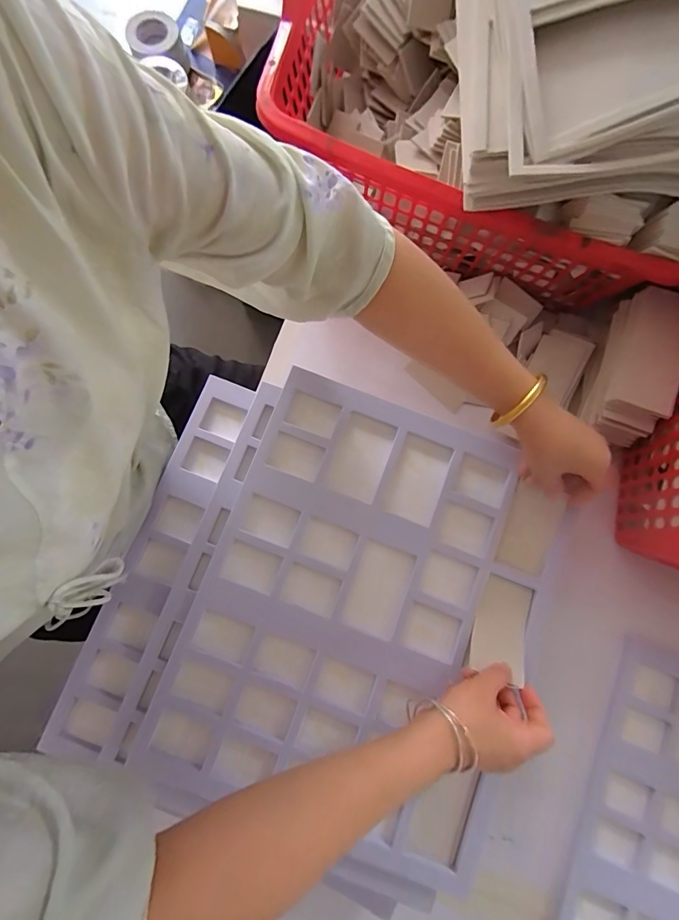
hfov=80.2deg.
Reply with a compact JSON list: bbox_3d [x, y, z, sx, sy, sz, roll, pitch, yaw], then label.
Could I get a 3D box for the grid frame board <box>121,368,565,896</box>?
[{"bbox_3d":[0.031,0.153,0.415,0.340,0.013,0.421,20,81,1],"label":"grid frame board"}]

